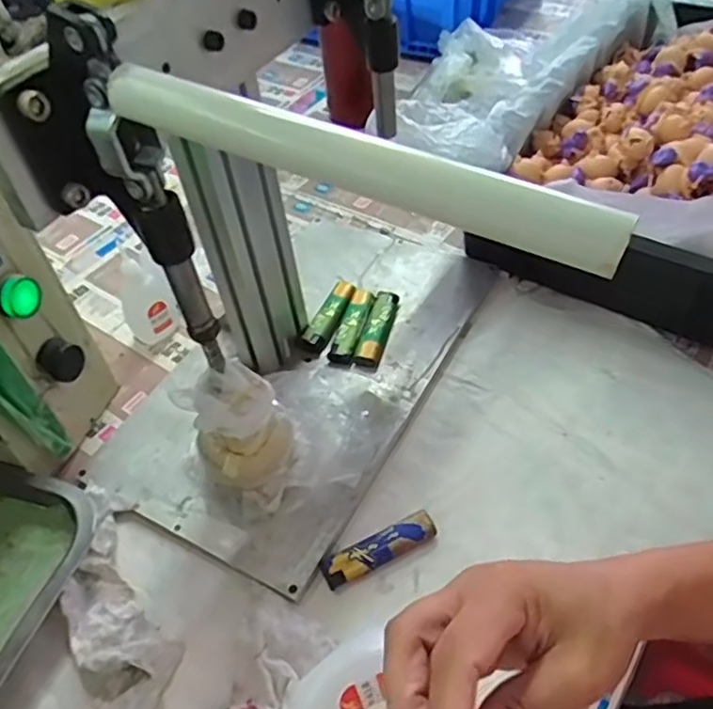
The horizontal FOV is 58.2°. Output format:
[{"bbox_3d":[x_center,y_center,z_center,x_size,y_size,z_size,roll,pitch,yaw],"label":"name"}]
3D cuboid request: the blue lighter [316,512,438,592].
[{"bbox_3d":[0.015,0.128,0.425,0.079,0.012,0.021,-21,51,-16],"label":"blue lighter"}]

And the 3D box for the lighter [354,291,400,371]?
[{"bbox_3d":[0.018,-0.023,0.549,0.021,0.016,0.079,12,50,12],"label":"lighter"}]

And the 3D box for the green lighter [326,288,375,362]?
[{"bbox_3d":[-0.003,-0.026,0.555,0.021,0.015,0.076,12,50,12],"label":"green lighter"}]

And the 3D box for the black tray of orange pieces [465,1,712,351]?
[{"bbox_3d":[0.327,-0.193,0.611,0.277,0.130,0.418,26,56,27],"label":"black tray of orange pieces"}]

